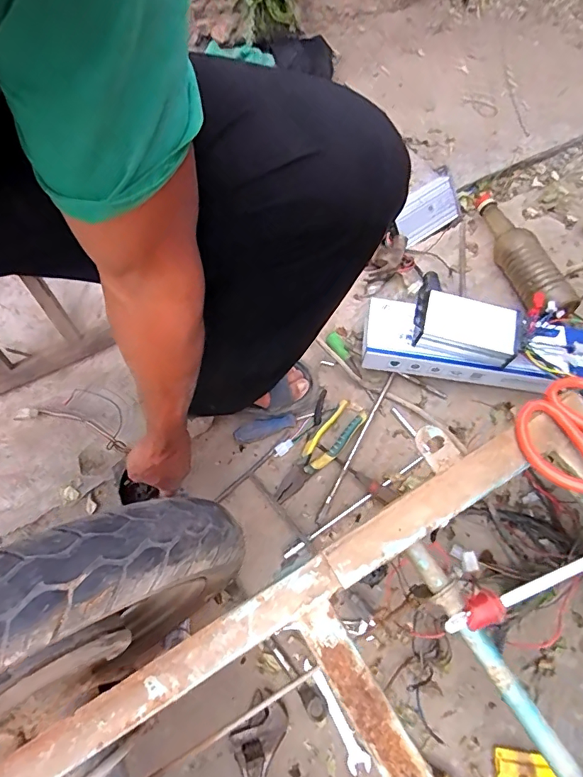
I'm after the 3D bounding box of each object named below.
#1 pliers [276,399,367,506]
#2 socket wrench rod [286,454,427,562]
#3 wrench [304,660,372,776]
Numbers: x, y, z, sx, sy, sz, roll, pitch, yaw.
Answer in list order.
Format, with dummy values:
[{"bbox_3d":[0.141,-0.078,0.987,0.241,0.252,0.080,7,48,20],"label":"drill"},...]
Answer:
[{"bbox_3d":[0.043,0.105,0.744,0.050,0.020,0.194,37,71,17],"label":"pliers"},{"bbox_3d":[0.101,0.181,0.711,0.265,0.015,0.008,-32,68,-13],"label":"socket wrench rod"},{"bbox_3d":[0.057,0.426,0.600,0.027,0.008,0.135,-27,67,-10],"label":"wrench"}]

